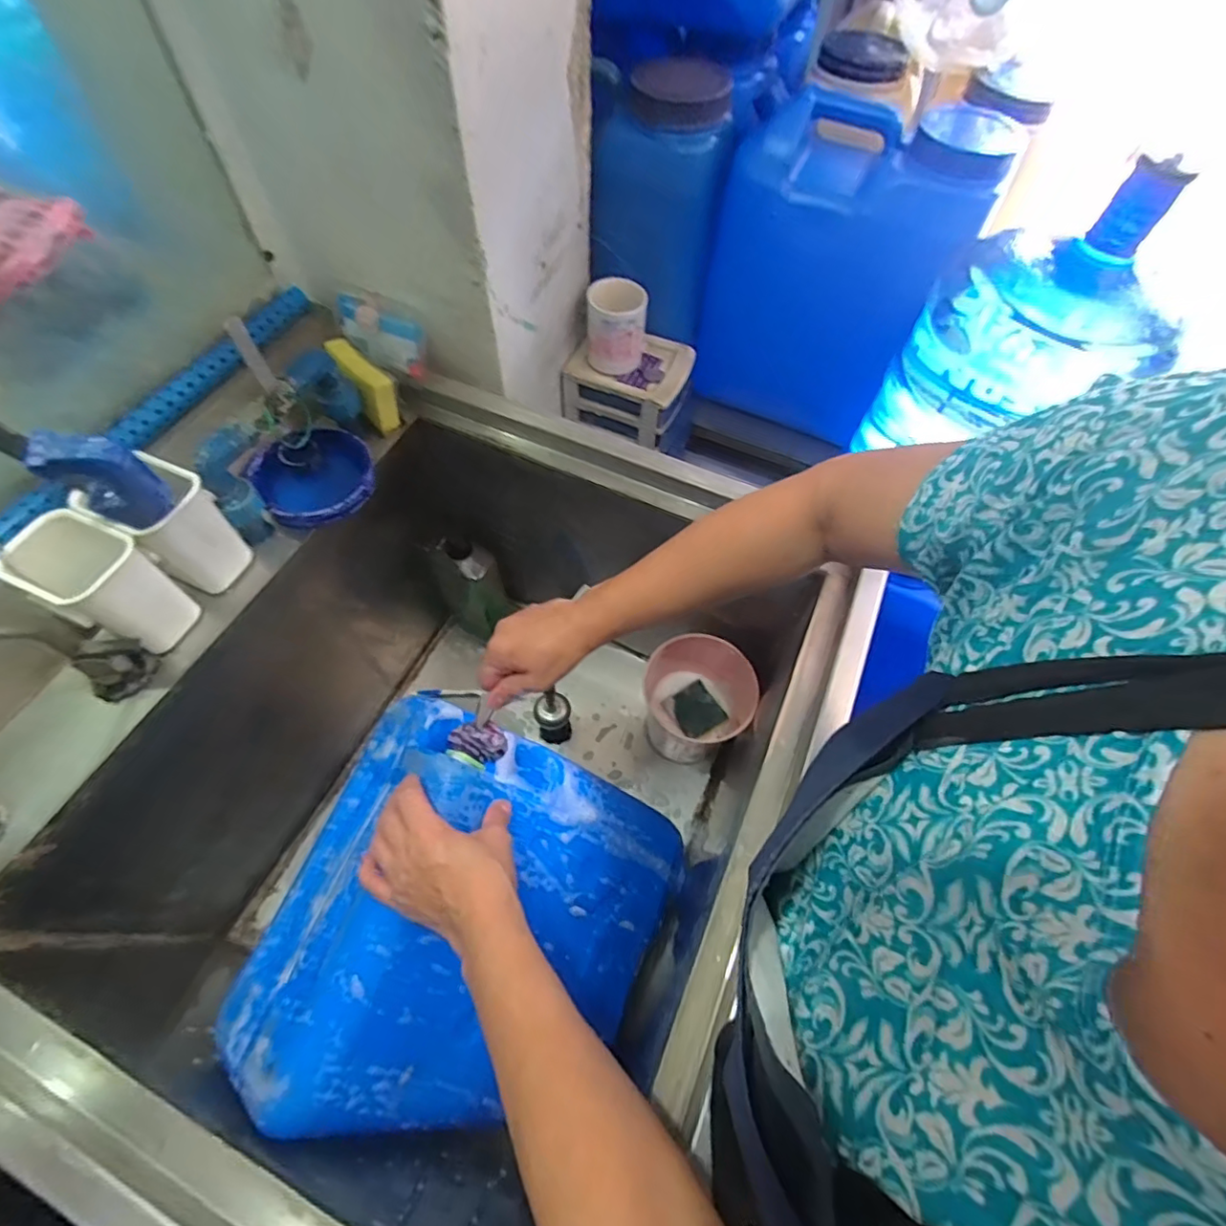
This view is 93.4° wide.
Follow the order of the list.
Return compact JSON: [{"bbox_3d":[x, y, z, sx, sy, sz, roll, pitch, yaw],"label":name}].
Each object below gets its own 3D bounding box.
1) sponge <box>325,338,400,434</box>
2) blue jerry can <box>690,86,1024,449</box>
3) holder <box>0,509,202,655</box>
[{"bbox_3d":[-0.278,-0.262,0.646,0.033,0.050,0.111,-37,94,-20],"label":"sponge"},{"bbox_3d":[0.324,-0.518,0.872,0.307,0.378,0.253,23,63,10],"label":"blue jerry can"},{"bbox_3d":[-0.434,-0.021,0.496,0.085,0.104,0.073,23,63,10],"label":"holder"}]

